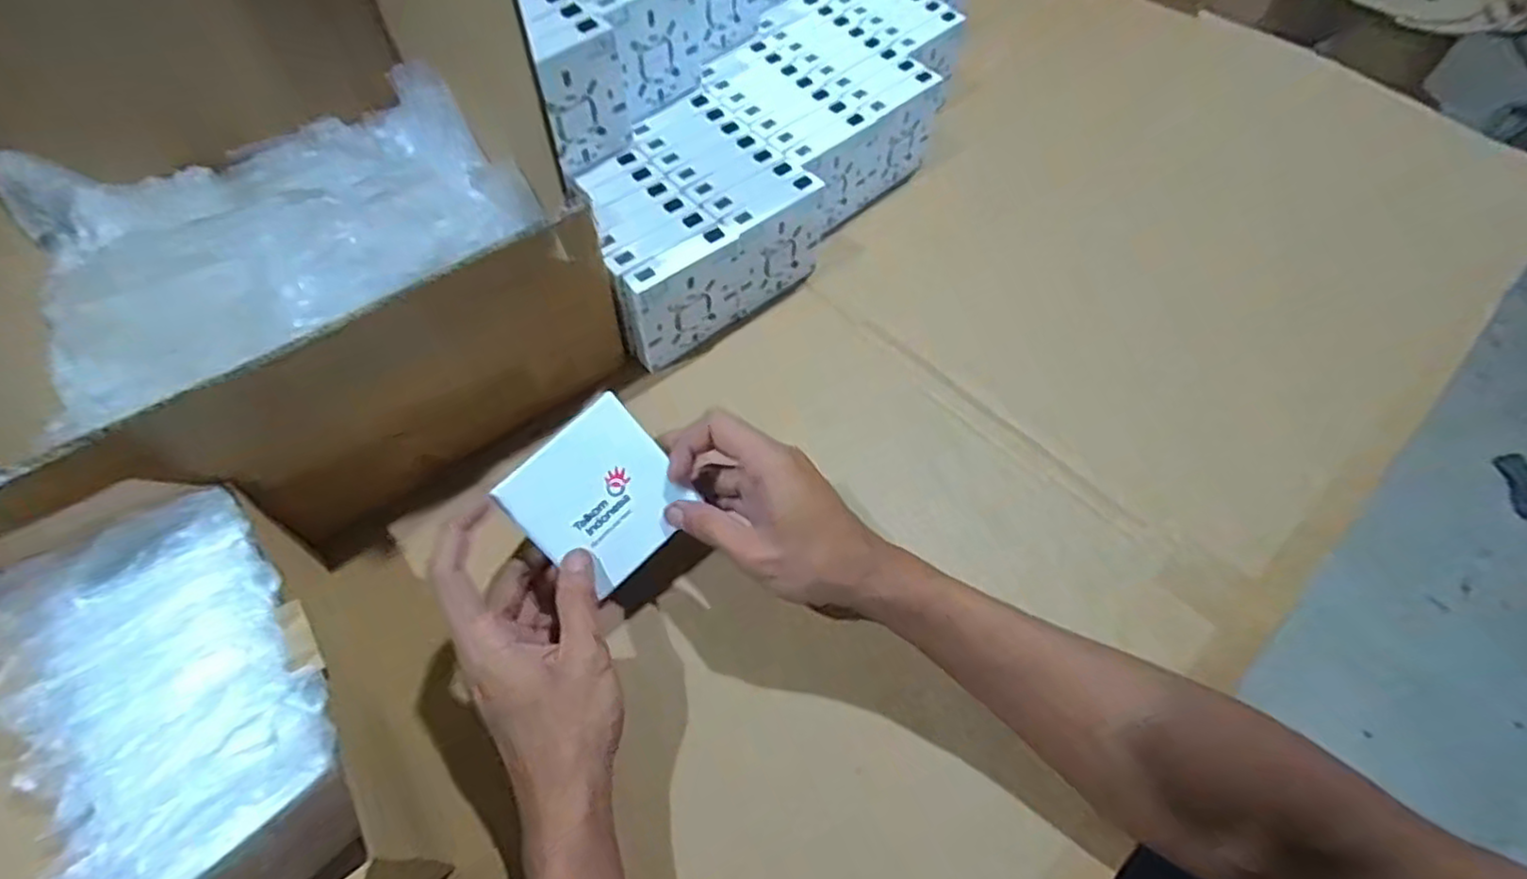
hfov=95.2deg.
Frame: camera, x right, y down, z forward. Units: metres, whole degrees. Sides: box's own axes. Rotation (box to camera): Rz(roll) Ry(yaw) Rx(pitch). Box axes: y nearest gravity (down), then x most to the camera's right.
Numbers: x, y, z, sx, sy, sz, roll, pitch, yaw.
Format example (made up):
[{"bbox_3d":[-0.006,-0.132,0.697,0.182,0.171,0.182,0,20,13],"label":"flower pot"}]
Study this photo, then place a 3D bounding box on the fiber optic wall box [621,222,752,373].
[{"bbox_3d":[-0.054,-0.102,0.508,0.094,0.086,0.018,-36,66,-21],"label":"fiber optic wall box"}]

